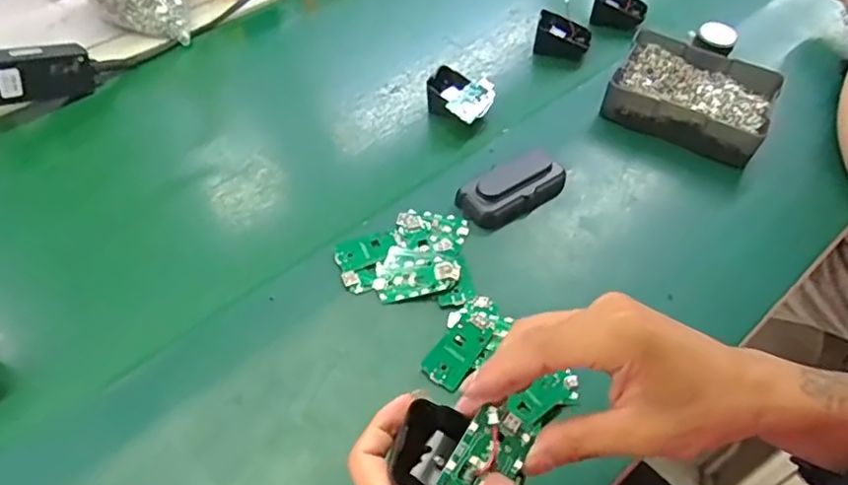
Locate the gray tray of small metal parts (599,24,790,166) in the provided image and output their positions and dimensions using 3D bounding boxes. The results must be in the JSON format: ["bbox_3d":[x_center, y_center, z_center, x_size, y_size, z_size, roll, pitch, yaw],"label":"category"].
[{"bbox_3d":[0.288,-0.158,0.644,0.159,0.049,0.131,23,54,18],"label":"gray tray of small metal parts"}]

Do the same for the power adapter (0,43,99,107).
[{"bbox_3d":[-0.420,-0.181,0.643,0.118,0.053,0.033,-23,52,-41],"label":"power adapter"}]

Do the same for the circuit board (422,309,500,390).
[{"bbox_3d":[0.030,0.081,0.467,0.031,0.005,0.069,30,57,23],"label":"circuit board"}]

